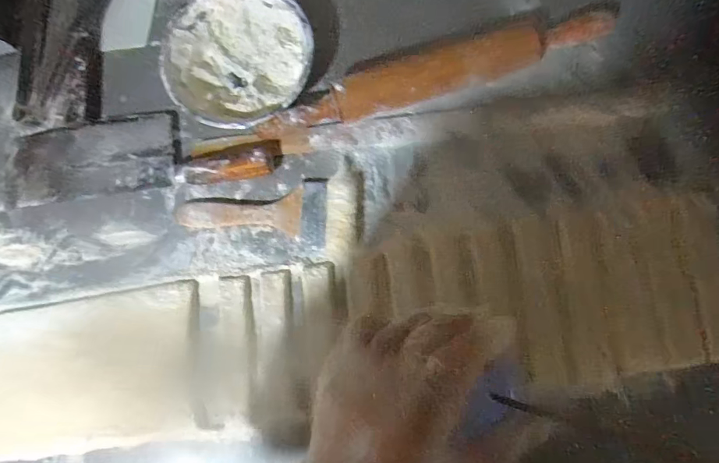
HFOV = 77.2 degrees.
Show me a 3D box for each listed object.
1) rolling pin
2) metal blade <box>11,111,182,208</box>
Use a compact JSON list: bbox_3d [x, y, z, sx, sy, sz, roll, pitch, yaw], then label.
[{"bbox_3d":[0.078,-0.166,0.477,0.375,0.041,0.043,-16,83,2],"label":"rolling pin"},{"bbox_3d":[-0.297,-0.081,0.502,0.189,0.008,0.083,-8,83,3],"label":"metal blade"}]

